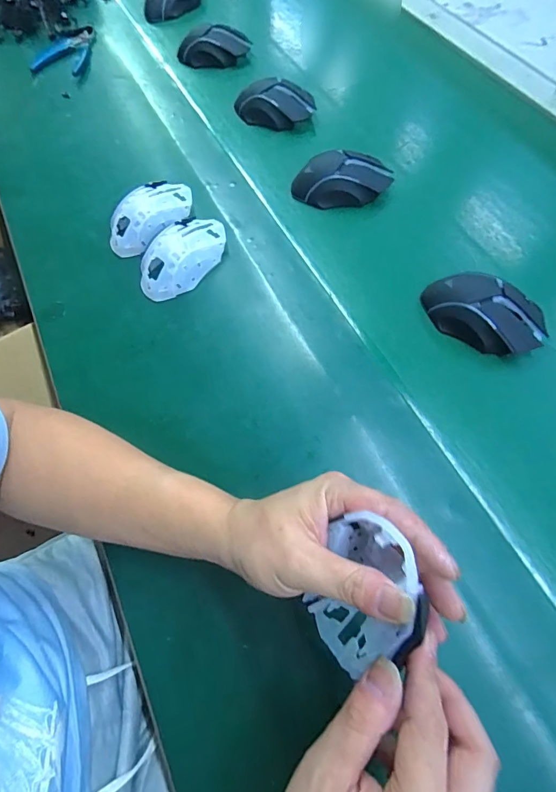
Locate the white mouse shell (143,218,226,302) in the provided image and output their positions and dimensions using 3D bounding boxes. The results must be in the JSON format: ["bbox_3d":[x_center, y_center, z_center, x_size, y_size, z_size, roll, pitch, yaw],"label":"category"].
[{"bbox_3d":[-0.107,-0.157,0.462,0.060,0.034,0.111,35,72,18],"label":"white mouse shell"}]

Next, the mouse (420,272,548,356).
[{"bbox_3d":[0.205,-0.082,0.414,0.120,0.039,0.062,25,69,14],"label":"mouse"}]

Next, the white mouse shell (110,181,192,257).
[{"bbox_3d":[-0.150,-0.213,0.491,0.059,0.035,0.113,34,71,17],"label":"white mouse shell"}]

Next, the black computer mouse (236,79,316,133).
[{"bbox_3d":[-0.004,-0.405,0.572,0.109,0.034,0.061,17,67,11],"label":"black computer mouse"}]

